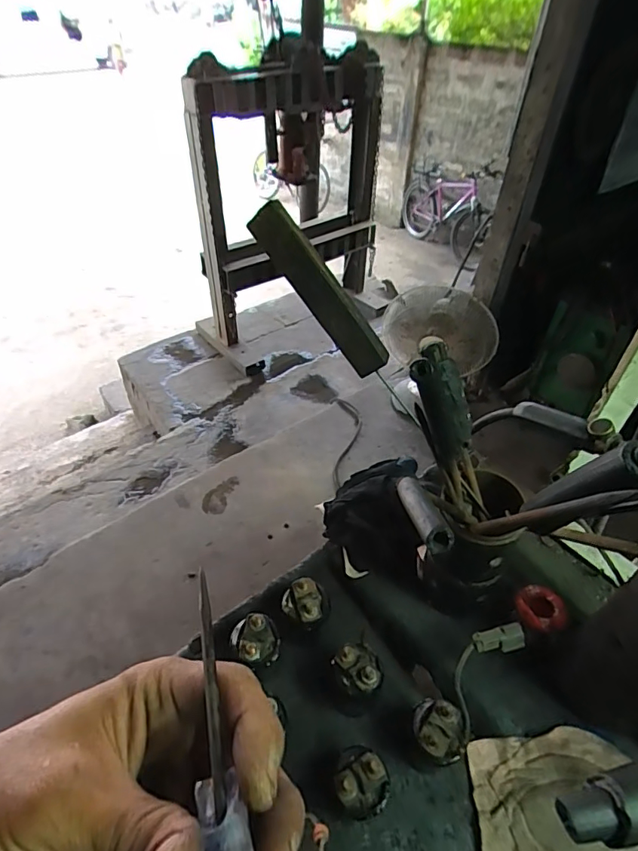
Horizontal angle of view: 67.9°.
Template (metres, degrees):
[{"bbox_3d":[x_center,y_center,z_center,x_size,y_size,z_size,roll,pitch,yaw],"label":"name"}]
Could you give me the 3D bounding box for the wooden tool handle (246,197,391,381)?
[{"bbox_3d":[0.003,-0.103,0.370,0.035,0.146,0.018,-21,27,42],"label":"wooden tool handle"}]

